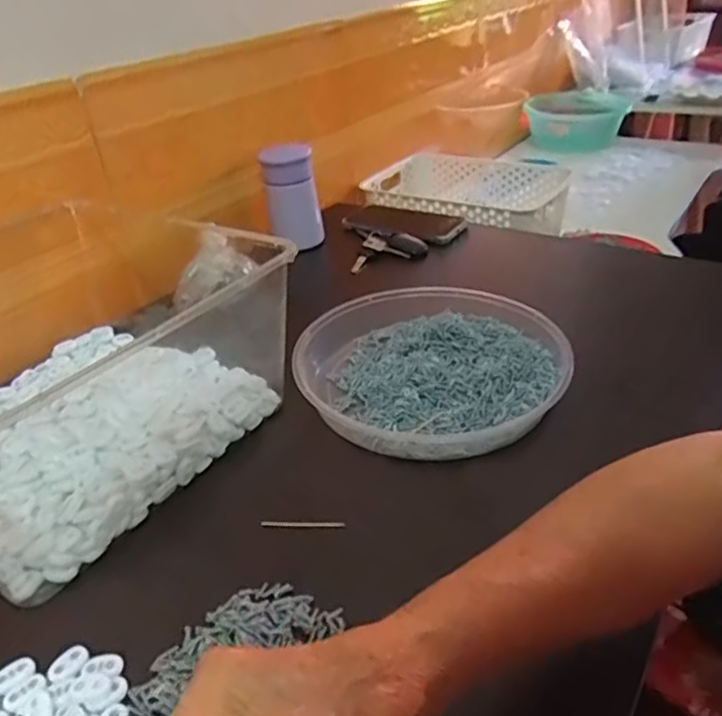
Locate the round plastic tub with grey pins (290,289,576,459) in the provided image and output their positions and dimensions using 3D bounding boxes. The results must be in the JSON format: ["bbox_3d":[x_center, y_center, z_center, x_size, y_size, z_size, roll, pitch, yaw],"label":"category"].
[{"bbox_3d":[0.061,0.002,0.557,0.223,0.041,0.221,-3,33,2],"label":"round plastic tub with grey pins"}]

